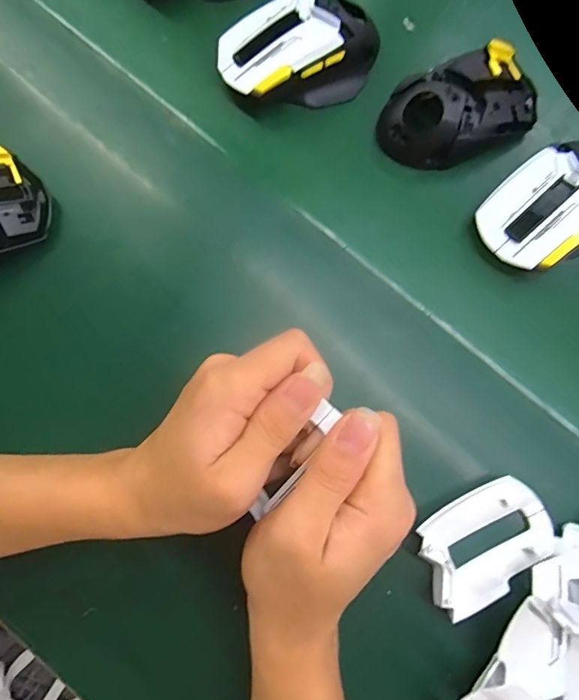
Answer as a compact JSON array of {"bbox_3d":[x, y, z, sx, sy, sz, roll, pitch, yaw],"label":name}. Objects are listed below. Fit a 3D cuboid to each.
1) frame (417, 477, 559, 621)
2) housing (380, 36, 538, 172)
[{"bbox_3d":[0.115,0.112,0.280,0.081,0.010,0.059,-28,82,-8],"label":"frame"},{"bbox_3d":[0.121,-0.167,0.347,0.113,0.053,0.060,-23,82,-7],"label":"housing"}]

